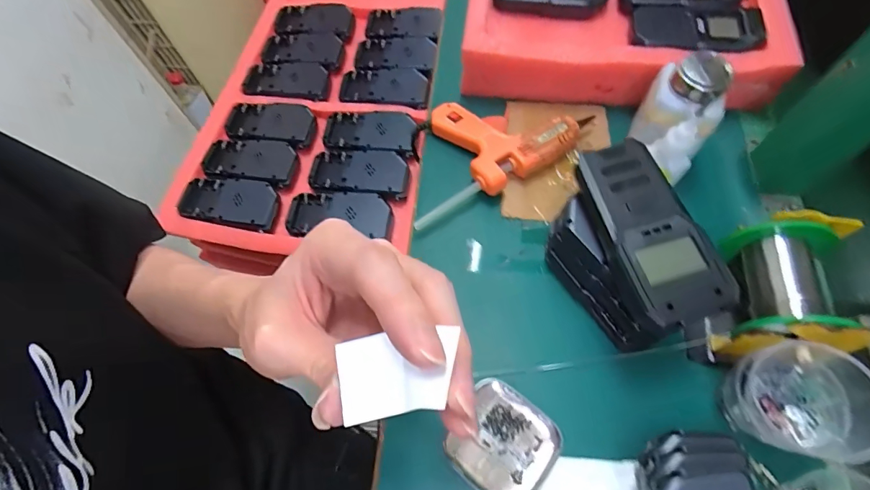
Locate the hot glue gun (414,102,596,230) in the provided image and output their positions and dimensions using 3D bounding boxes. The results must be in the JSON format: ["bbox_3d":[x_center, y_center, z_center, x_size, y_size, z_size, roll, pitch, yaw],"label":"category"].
[{"bbox_3d":[0.046,-0.099,0.408,0.183,0.030,0.105,-27,65,-9],"label":"hot glue gun"}]

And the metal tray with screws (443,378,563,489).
[{"bbox_3d":[0.050,0.143,0.308,0.069,0.007,0.070,31,70,17],"label":"metal tray with screws"}]

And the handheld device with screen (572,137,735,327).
[{"bbox_3d":[0.144,-0.010,0.291,0.060,0.025,0.128,-17,64,-5],"label":"handheld device with screen"}]

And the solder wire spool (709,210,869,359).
[{"bbox_3d":[0.241,0.033,0.297,0.067,0.073,0.084,5,64,6],"label":"solder wire spool"}]

